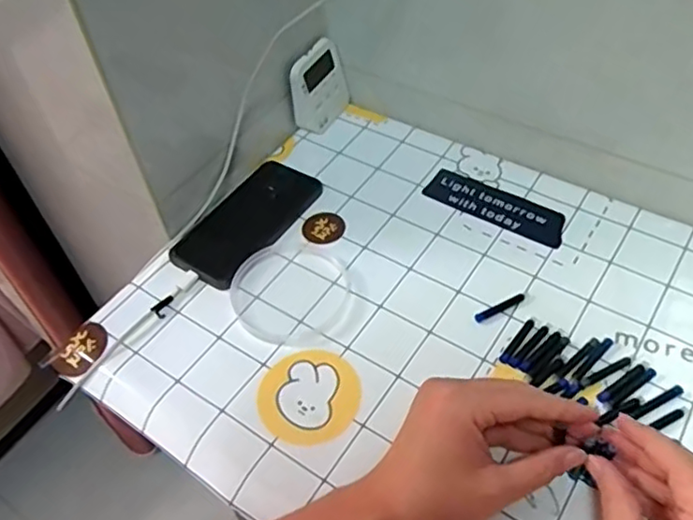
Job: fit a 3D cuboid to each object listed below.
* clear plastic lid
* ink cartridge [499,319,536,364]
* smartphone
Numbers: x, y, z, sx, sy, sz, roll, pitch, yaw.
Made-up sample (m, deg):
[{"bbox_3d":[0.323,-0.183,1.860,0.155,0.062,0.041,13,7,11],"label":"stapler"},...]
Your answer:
[{"bbox_3d":[-0.045,0.026,0.545,0.100,0.010,0.099,-2,50,3],"label":"clear plastic lid"},{"bbox_3d":[0.135,0.063,0.499,0.007,0.004,0.045,32,59,27],"label":"ink cartridge"},{"bbox_3d":[-0.091,-0.040,0.597,0.073,0.016,0.156,25,56,23],"label":"smartphone"}]

